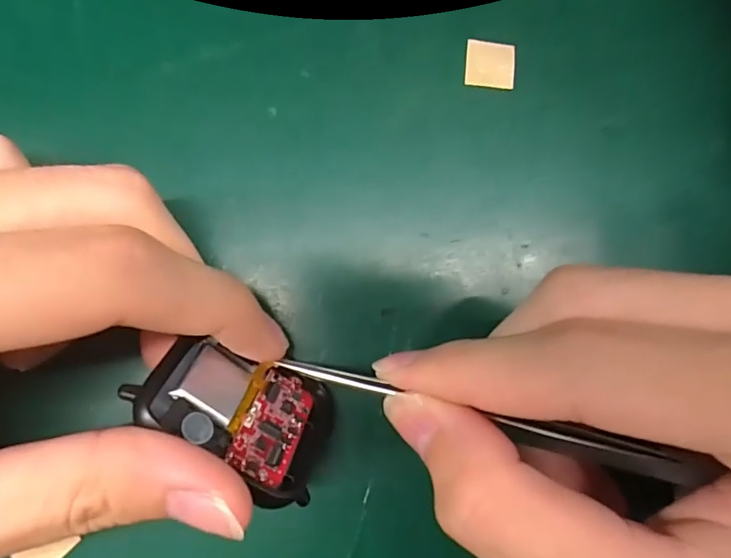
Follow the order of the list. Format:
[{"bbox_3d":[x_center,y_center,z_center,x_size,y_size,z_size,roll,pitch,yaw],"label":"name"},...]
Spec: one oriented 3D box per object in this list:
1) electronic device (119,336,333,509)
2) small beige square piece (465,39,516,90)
[{"bbox_3d":[-0.029,0.030,0.119,0.046,0.036,0.005,38,124,-14],"label":"electronic device"},{"bbox_3d":[0.040,-0.068,0.154,0.016,0.005,0.013,8,82,-4],"label":"small beige square piece"}]

